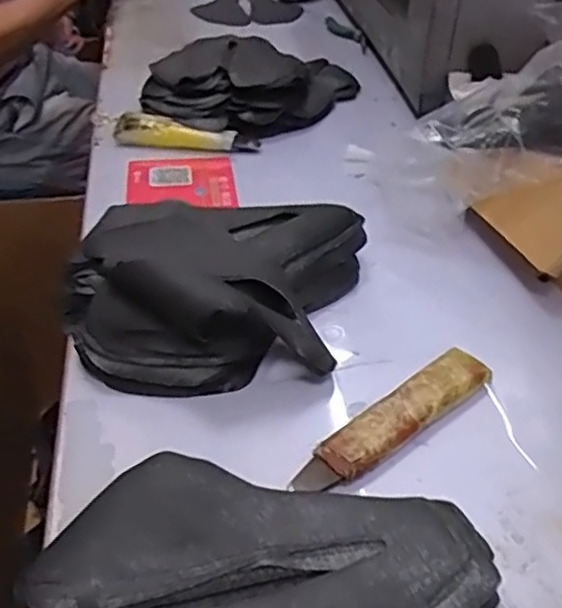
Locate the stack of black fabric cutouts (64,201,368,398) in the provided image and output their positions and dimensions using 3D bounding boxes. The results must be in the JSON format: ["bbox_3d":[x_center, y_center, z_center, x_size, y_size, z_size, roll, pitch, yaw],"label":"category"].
[{"bbox_3d":[-0.052,-0.026,0.561,0.241,0.080,0.207,4,39,2],"label":"stack of black fabric cutouts"}]

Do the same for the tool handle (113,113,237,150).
[{"bbox_3d":[-0.128,-0.207,0.806,0.139,0.033,0.021,4,39,3],"label":"tool handle"}]

